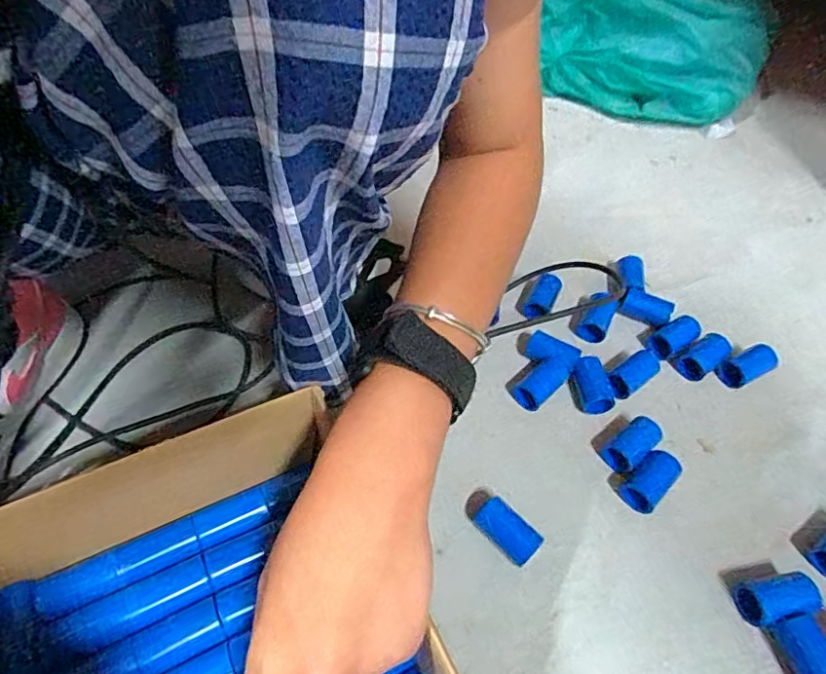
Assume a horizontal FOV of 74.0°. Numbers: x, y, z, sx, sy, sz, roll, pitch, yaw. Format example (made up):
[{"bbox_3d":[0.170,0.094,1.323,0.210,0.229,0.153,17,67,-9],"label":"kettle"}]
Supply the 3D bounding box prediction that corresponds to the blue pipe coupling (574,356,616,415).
[{"bbox_3d":[0.152,0.042,0.468,0.025,0.022,0.046,-9,52,-10],"label":"blue pipe coupling"}]

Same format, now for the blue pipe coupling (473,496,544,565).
[{"bbox_3d":[0.065,0.137,0.387,0.023,0.021,0.046,-33,60,-26],"label":"blue pipe coupling"}]

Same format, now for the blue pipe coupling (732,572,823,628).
[{"bbox_3d":[0.243,0.175,0.368,0.045,0.025,0.025,-7,52,-9],"label":"blue pipe coupling"}]

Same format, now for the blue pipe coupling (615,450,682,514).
[{"bbox_3d":[0.177,0.110,0.415,0.028,0.027,0.044,38,59,25],"label":"blue pipe coupling"}]

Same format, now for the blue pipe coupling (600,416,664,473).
[{"bbox_3d":[0.172,0.086,0.431,0.043,0.029,0.026,-29,58,-24],"label":"blue pipe coupling"}]

